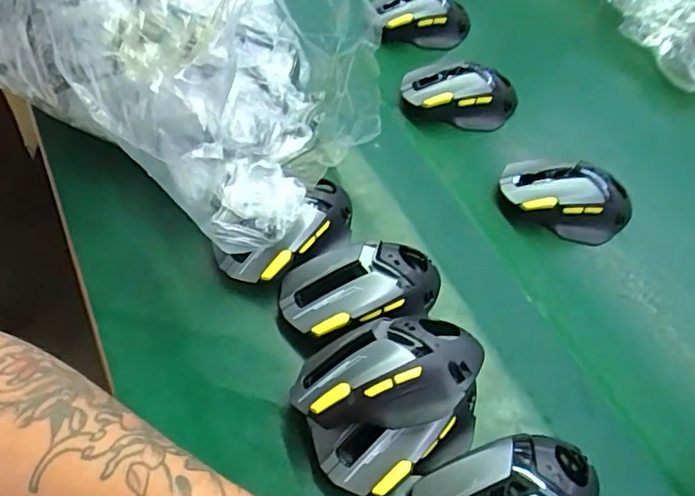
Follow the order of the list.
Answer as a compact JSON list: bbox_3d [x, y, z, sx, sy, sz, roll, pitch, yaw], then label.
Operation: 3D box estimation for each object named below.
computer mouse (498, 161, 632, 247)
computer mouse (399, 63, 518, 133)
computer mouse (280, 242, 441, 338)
[{"bbox_3d":[0.187,-0.044,0.487,0.113,0.041,0.060,12,54,4],"label":"computer mouse"},{"bbox_3d":[0.109,-0.145,0.551,0.116,0.046,0.055,6,54,-1],"label":"computer mouse"},{"bbox_3d":[0.011,0.032,0.415,0.119,0.041,0.065,-5,55,-9],"label":"computer mouse"}]

